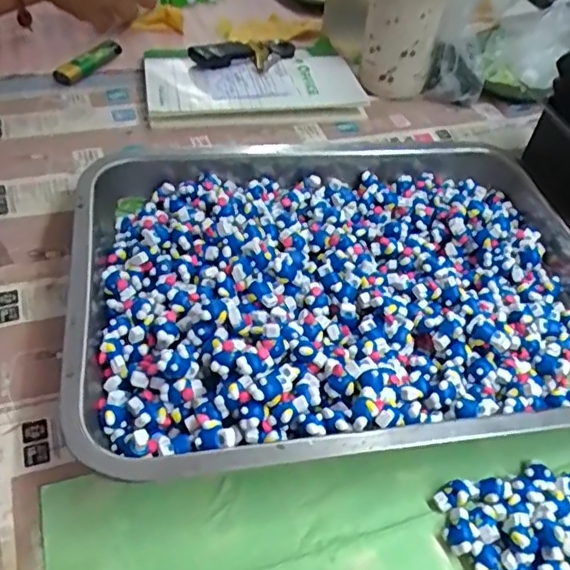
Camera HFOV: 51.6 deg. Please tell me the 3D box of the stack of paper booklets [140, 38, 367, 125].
[{"bbox_3d":[-0.034,-0.191,0.546,0.196,0.016,0.116,-12,48,-18],"label":"stack of paper booklets"}]

